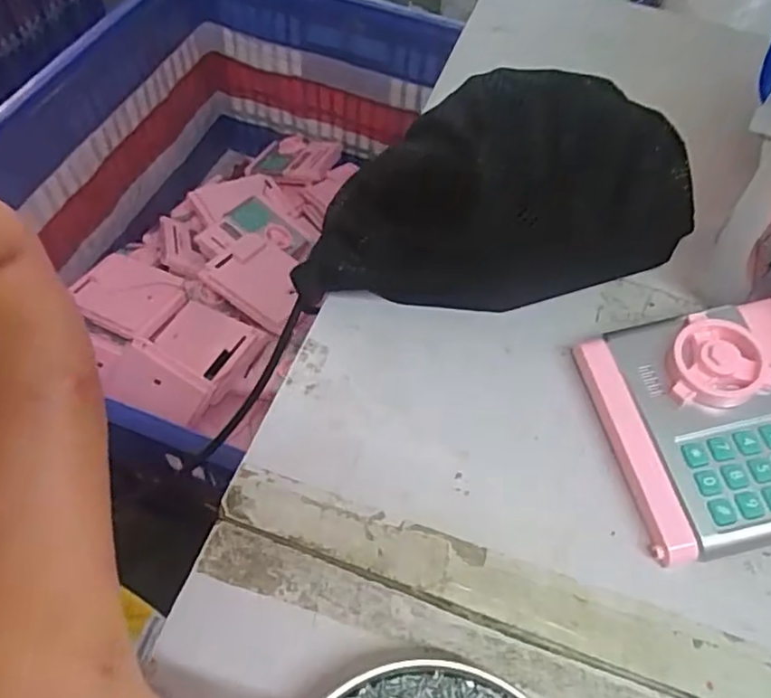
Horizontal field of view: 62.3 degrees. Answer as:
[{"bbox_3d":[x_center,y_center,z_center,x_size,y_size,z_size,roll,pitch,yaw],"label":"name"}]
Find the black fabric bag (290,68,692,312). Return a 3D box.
[{"bbox_3d":[0.075,-0.092,0.380,0.243,0.122,0.093,2,55,-6],"label":"black fabric bag"}]

